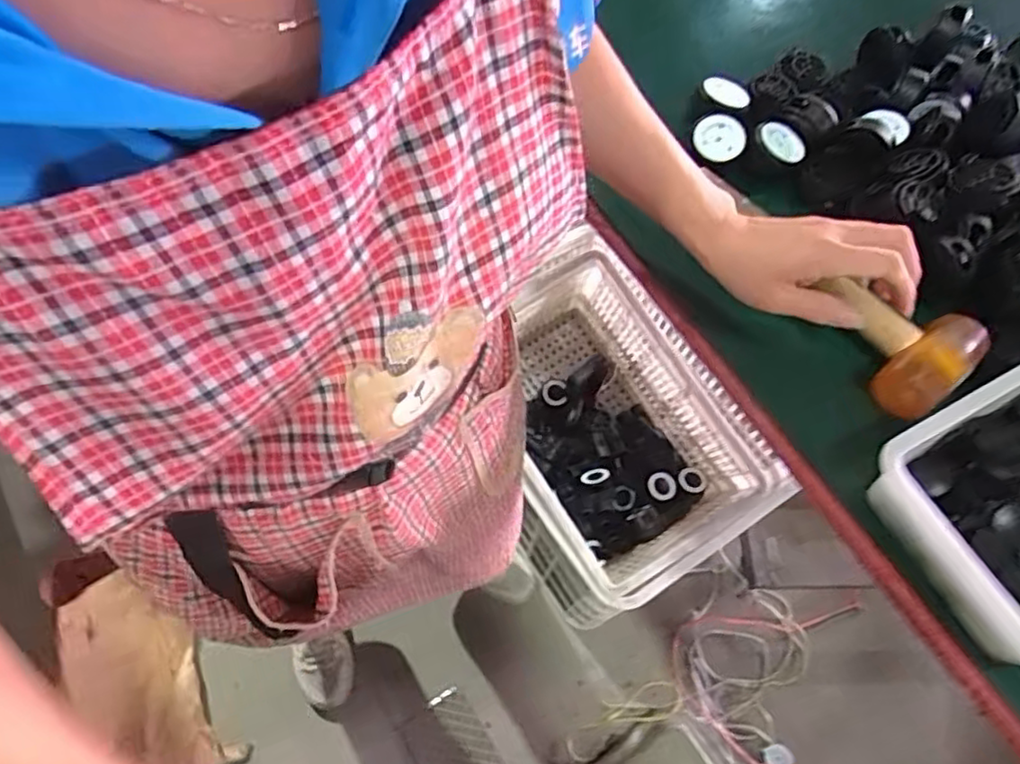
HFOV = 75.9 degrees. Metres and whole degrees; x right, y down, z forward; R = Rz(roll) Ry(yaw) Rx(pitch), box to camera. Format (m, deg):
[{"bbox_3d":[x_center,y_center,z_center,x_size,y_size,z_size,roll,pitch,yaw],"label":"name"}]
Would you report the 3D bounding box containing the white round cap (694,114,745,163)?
[{"bbox_3d":[0.194,-0.227,0.609,0.044,0.010,0.046,-33,81,7],"label":"white round cap"}]

